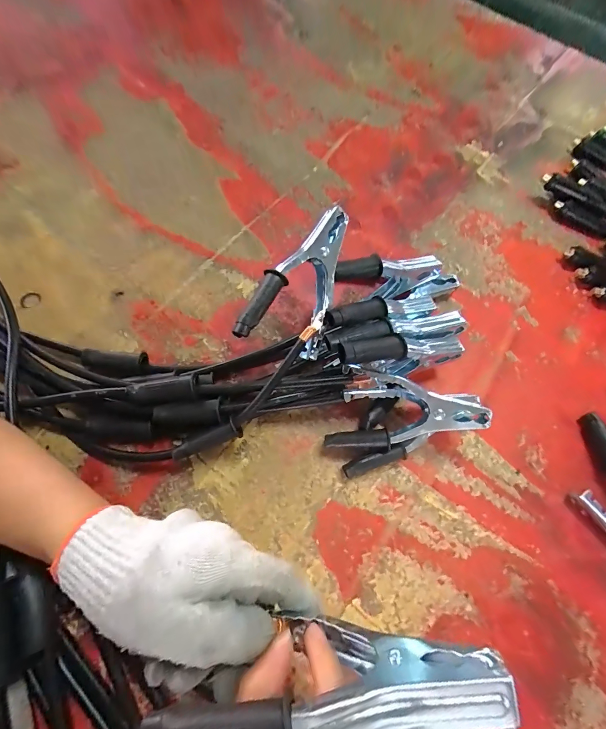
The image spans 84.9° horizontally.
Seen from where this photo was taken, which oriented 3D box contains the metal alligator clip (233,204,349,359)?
[{"bbox_3d":[0.005,-0.072,0.297,0.023,0.077,0.148,15,74,50],"label":"metal alligator clip"}]

